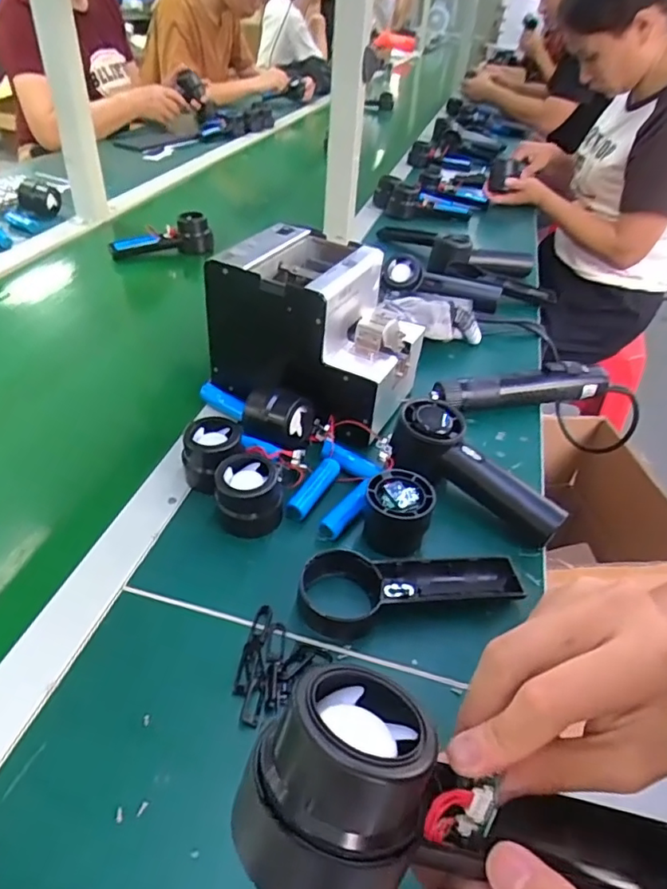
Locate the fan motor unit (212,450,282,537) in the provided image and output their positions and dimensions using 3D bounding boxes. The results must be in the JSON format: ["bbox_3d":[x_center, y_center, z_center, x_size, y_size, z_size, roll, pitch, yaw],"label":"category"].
[{"bbox_3d":[-0.068,0.040,0.453,0.050,0.048,0.048,2,39,-5],"label":"fan motor unit"}]

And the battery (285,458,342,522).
[{"bbox_3d":[-0.017,0.037,0.483,0.017,0.013,0.073,22,42,18],"label":"battery"}]

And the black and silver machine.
[{"bbox_3d":[-0.013,-0.116,0.554,0.181,0.140,0.127,22,42,19],"label":"black and silver machine"}]

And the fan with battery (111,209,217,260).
[{"bbox_3d":[-0.265,-0.321,0.871,0.151,0.057,0.055,-11,42,-20],"label":"fan with battery"}]

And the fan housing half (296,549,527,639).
[{"bbox_3d":[0.056,0.101,0.412,0.161,0.022,0.056,-5,41,-13],"label":"fan housing half"}]

